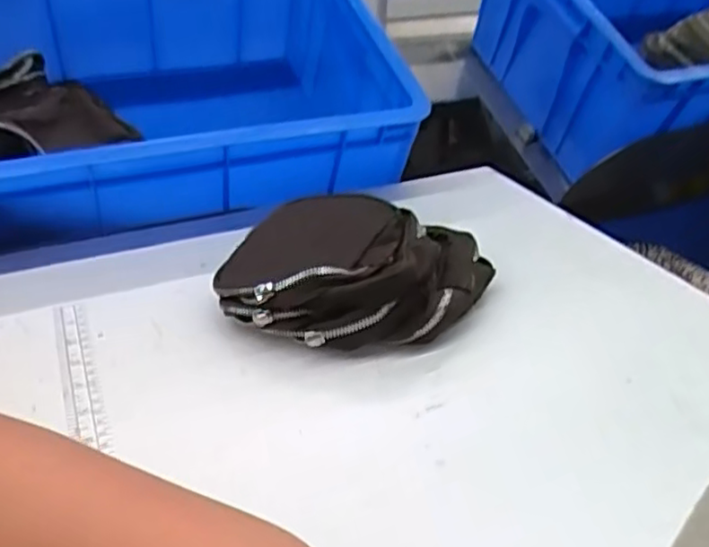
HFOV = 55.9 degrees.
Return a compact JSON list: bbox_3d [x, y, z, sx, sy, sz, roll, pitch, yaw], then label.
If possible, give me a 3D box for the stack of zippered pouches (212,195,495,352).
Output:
[{"bbox_3d":[0.000,-0.006,0.486,0.178,0.054,0.160,10,33,18],"label":"stack of zippered pouches"}]

